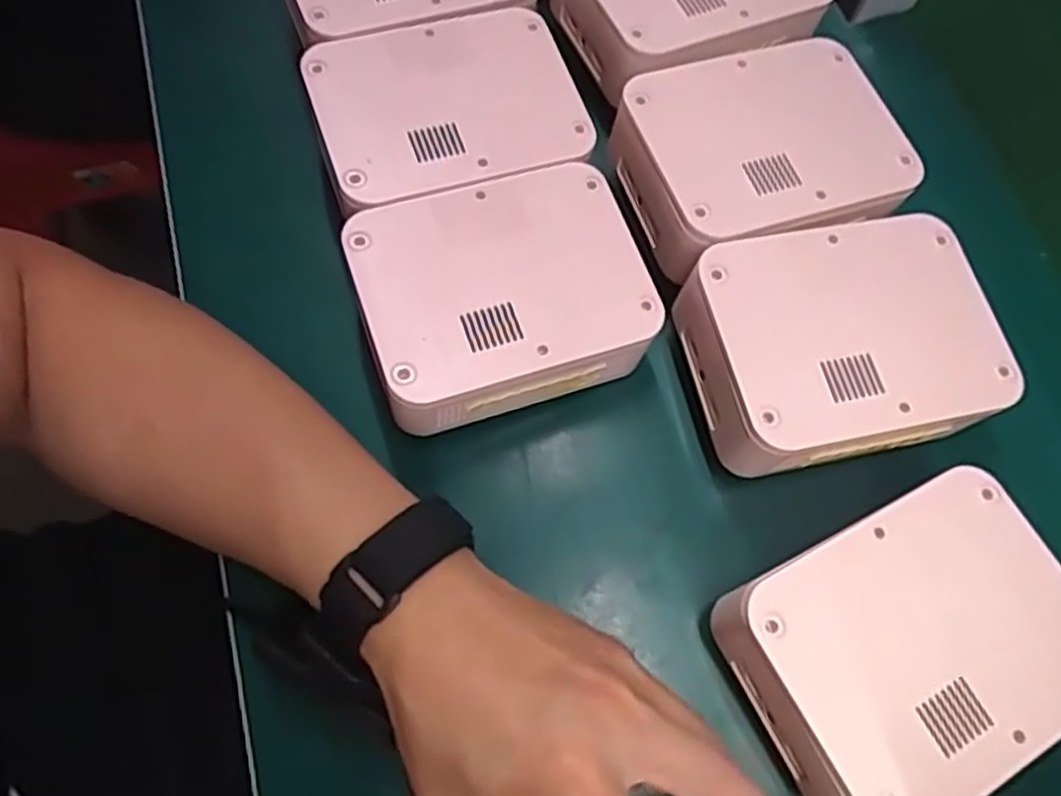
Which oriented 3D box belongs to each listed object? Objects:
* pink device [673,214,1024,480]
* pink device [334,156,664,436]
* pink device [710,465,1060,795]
[{"bbox_3d":[0.140,-0.026,0.346,0.128,0.037,0.099,-11,71,-6],"label":"pink device"},{"bbox_3d":[-0.012,-0.052,0.357,0.134,0.038,0.107,-17,71,-8],"label":"pink device"},{"bbox_3d":[0.150,0.095,0.300,0.129,0.038,0.097,-26,73,-11],"label":"pink device"}]

